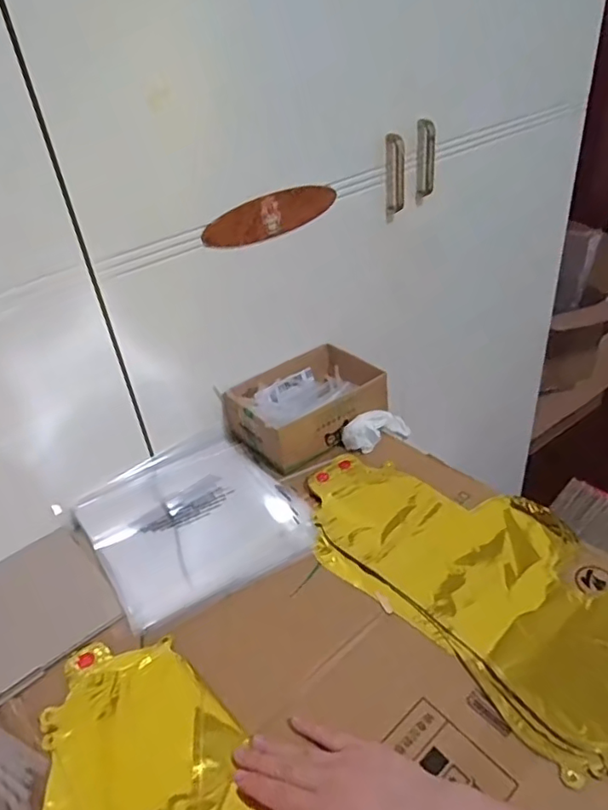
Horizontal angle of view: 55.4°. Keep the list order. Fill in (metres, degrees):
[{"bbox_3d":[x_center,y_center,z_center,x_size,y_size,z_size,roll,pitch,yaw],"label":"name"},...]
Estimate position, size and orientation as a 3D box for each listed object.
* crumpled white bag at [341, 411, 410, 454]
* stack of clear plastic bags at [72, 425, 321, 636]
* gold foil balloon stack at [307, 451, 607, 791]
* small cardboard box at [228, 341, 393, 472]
[{"bbox_3d":[0.101,0.030,0.760,0.103,0.043,0.043,-13,33,-41],"label":"crumpled white bag"},{"bbox_3d":[-0.134,0.119,0.667,0.213,0.018,0.247,-26,41,-24],"label":"stack of clear plastic bags"},{"bbox_3d":[0.189,0.164,0.569,0.217,0.019,0.427,-30,43,-29],"label":"gold foil balloon stack"},{"bbox_3d":[-0.001,-0.003,0.776,0.183,0.066,0.145,-28,42,-27],"label":"small cardboard box"}]

